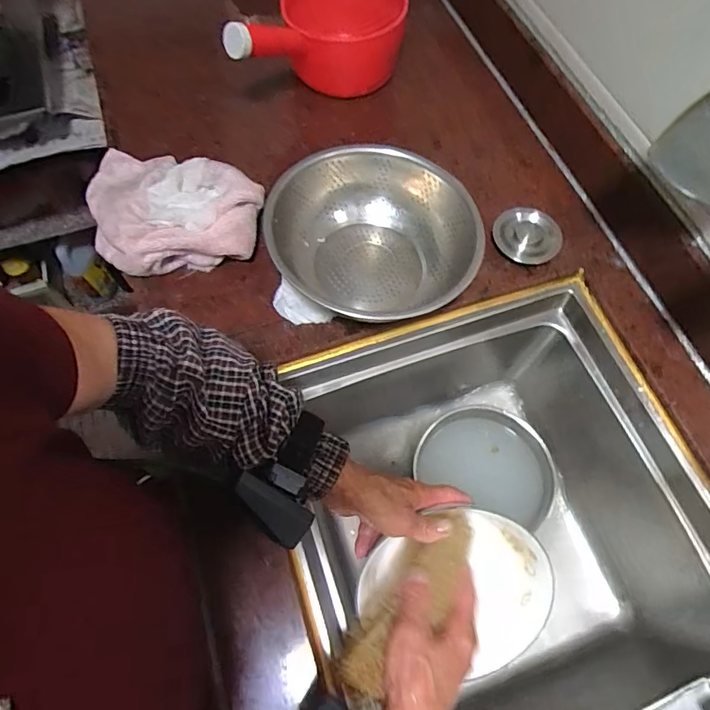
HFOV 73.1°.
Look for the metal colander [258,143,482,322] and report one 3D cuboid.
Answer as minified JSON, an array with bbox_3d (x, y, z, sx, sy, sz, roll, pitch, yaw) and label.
[{"bbox_3d":[0.027,-0.144,0.570,0.234,0.086,0.206,27,68,9],"label":"metal colander"}]

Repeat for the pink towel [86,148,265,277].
[{"bbox_3d":[-0.235,-0.204,0.623,0.216,0.064,0.217,-7,66,-6],"label":"pink towel"}]

